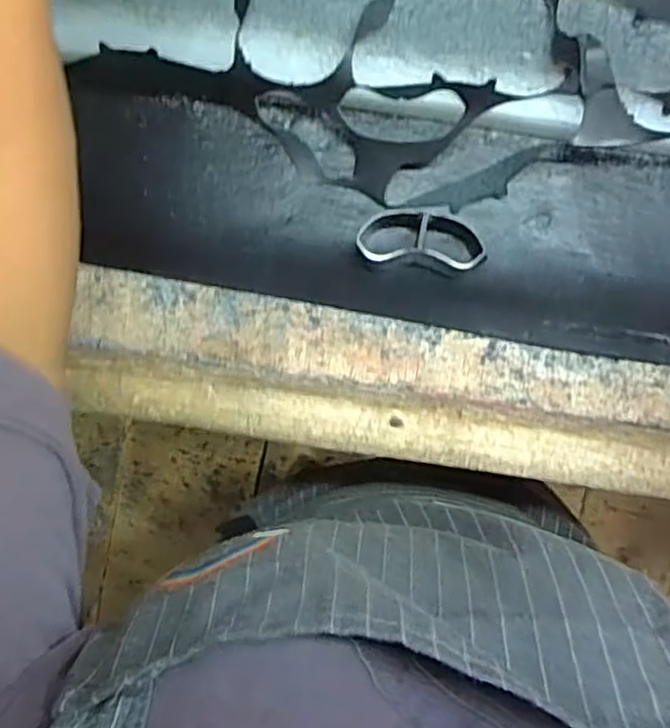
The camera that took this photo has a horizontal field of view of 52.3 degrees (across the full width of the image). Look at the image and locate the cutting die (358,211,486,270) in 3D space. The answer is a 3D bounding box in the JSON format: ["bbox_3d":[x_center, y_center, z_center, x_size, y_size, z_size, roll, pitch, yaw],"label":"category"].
[{"bbox_3d":[0.059,-0.083,0.469,0.084,0.032,0.036,6,92,1],"label":"cutting die"}]

